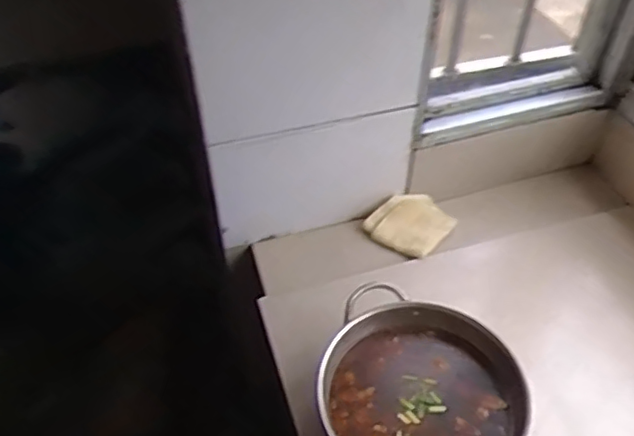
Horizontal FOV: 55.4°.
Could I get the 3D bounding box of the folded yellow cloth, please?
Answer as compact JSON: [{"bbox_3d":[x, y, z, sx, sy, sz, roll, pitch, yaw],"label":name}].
[{"bbox_3d":[0.137,0.008,0.889,0.099,0.027,0.099,33,56,27],"label":"folded yellow cloth"}]

